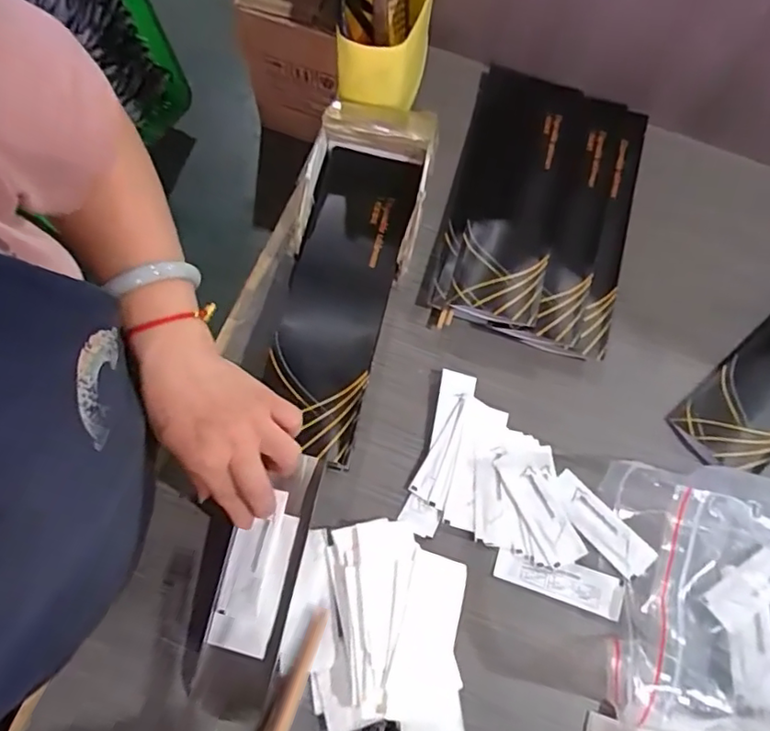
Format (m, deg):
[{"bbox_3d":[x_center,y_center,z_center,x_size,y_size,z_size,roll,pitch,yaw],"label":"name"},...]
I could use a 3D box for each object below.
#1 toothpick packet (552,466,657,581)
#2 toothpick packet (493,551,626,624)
[{"bbox_3d":[0.171,0.127,0.464,0.031,0.008,0.093,-42,78,-14],"label":"toothpick packet"},{"bbox_3d":[0.135,0.167,0.452,0.098,0.004,0.030,18,72,4],"label":"toothpick packet"}]

